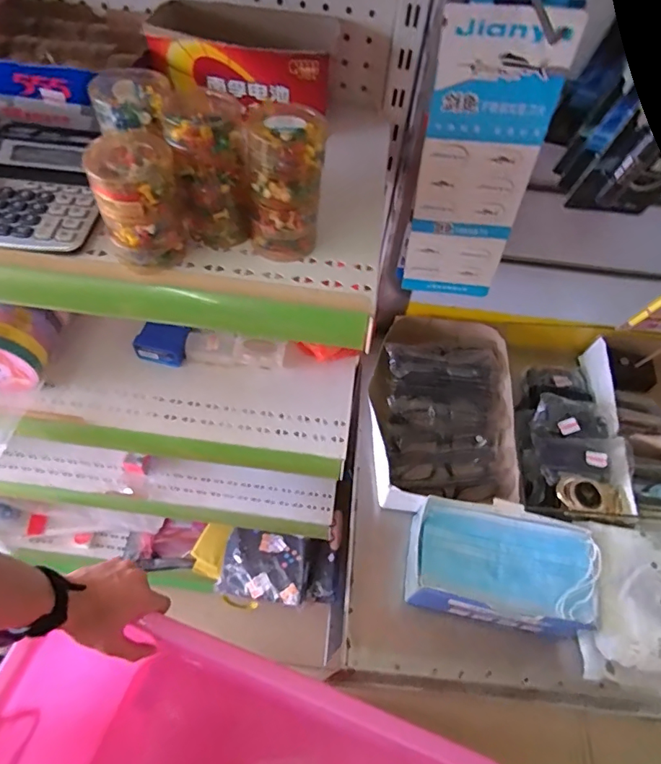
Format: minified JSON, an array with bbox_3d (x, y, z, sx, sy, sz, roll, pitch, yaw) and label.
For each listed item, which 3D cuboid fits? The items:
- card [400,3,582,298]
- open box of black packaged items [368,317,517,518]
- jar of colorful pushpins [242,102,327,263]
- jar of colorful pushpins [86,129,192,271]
[{"bbox_3d":[0.135,-0.190,0.460,0.110,0.280,0.010,10,57,2],"label":"card"},{"bbox_3d":[0.149,0.038,0.656,0.184,0.053,0.285,6,56,0],"label":"open box of black packaged items"},{"bbox_3d":[-0.037,-0.157,0.386,0.057,0.114,0.044,1,57,-4],"label":"jar of colorful pushpins"},{"bbox_3d":[-0.149,-0.139,0.382,0.059,0.092,0.060,2,57,-3],"label":"jar of colorful pushpins"}]

